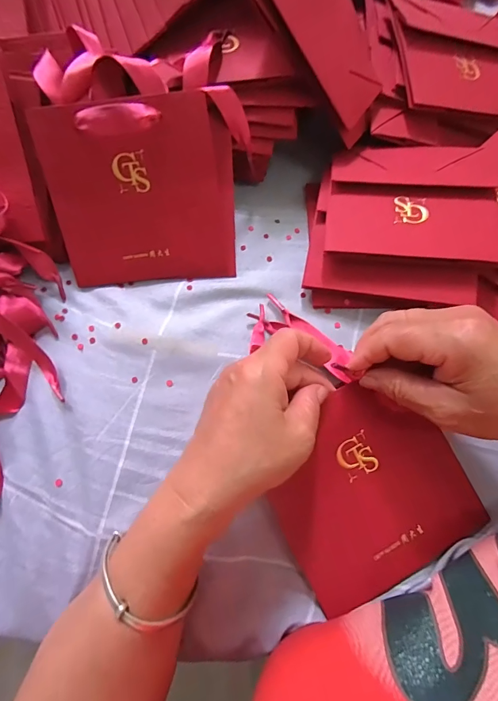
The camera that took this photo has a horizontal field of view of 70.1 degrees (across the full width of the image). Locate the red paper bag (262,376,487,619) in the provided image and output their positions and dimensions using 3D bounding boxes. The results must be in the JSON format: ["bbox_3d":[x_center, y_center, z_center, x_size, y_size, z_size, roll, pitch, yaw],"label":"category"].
[{"bbox_3d":[0.086,0.097,0.255,0.135,0.008,0.133,-27,87,-8],"label":"red paper bag"}]

